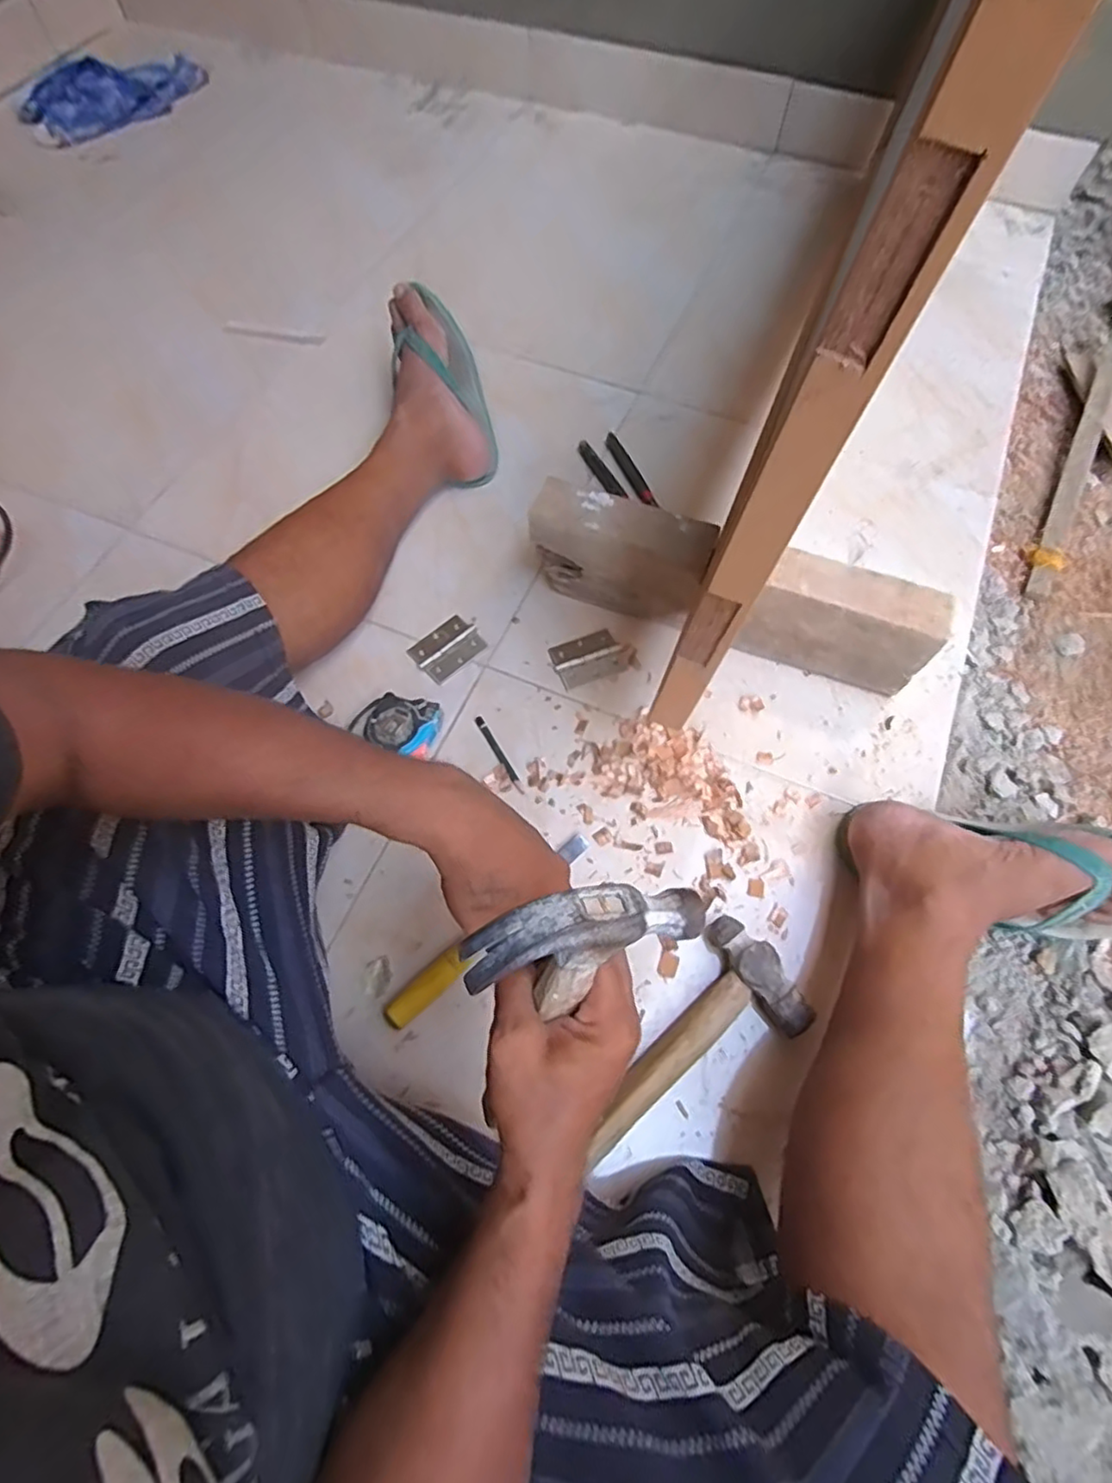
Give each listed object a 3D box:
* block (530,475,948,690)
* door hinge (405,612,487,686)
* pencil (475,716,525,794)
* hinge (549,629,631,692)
[{"bbox_3d":[0.182,-0.169,0.694,0.421,0.119,0.074,19,67,7],"label":"block"},{"bbox_3d":[-0.123,-0.106,0.729,0.076,0.006,0.058,-40,73,-17],"label":"door hinge"},{"bbox_3d":[-0.059,0.014,0.675,0.009,0.005,0.096,-29,70,-13],"label":"pencil"},{"bbox_3d":[0.035,-0.095,0.725,0.077,0.007,0.059,-20,68,-9],"label":"hinge"}]

